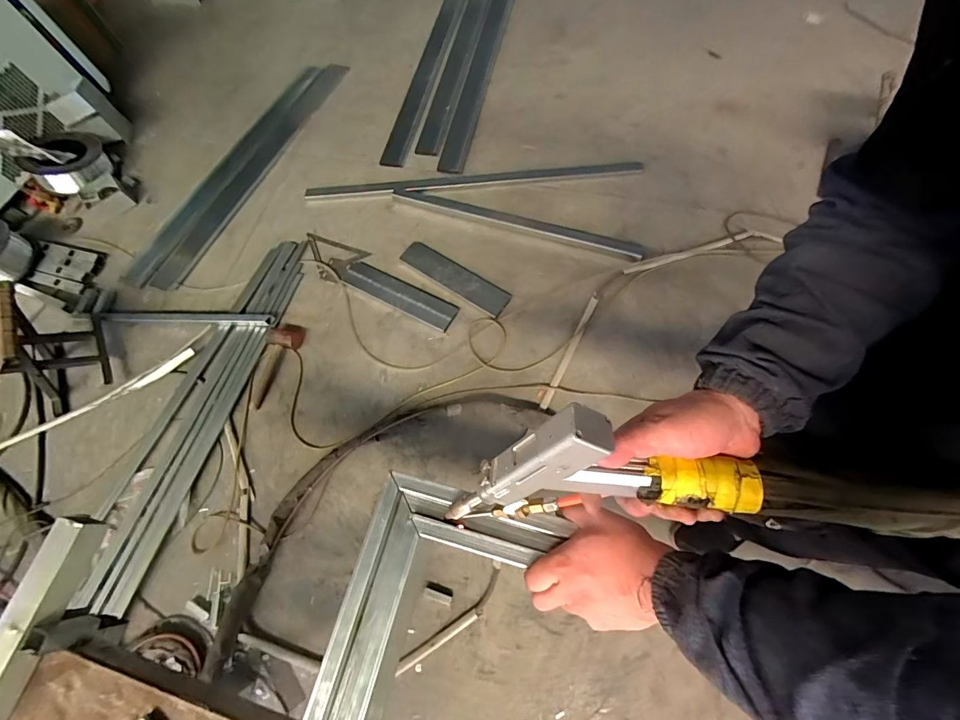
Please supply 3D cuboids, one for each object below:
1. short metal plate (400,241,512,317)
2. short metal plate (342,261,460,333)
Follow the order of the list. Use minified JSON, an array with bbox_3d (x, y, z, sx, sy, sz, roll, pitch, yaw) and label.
[{"bbox_3d":[-0.095,-0.300,1.489,0.431,0.024,0.104,33,74,16],"label":"short metal plate"},{"bbox_3d":[-0.299,-0.245,1.482,0.460,0.025,0.113,26,66,18],"label":"short metal plate"}]

